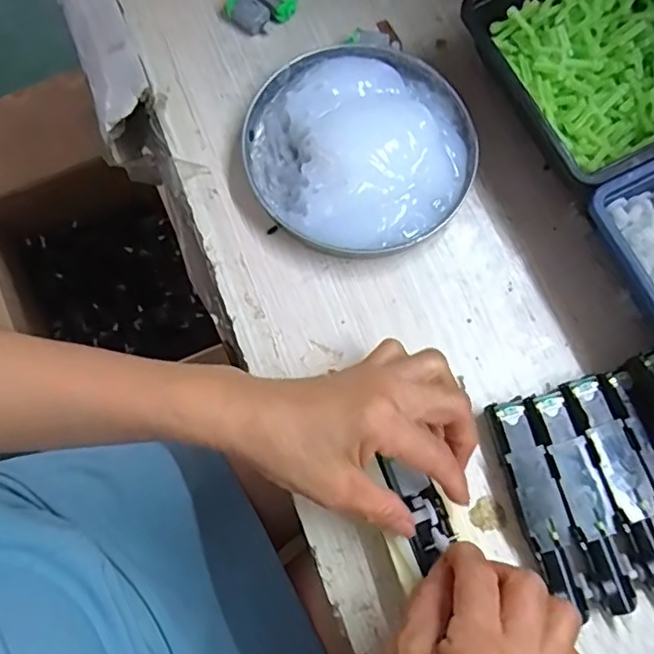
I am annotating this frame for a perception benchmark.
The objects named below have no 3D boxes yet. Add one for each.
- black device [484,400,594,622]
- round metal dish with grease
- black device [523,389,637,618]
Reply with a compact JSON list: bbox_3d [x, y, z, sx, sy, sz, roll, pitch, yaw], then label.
[{"bbox_3d":[0.117,0.099,0.332,0.024,0.020,0.114,-15,77,-5],"label":"black device"},{"bbox_3d":[0.022,-0.116,0.380,0.140,0.033,0.140,0,76,-1],"label":"round metal dish with grease"},{"bbox_3d":[0.141,0.096,0.335,0.026,0.019,0.118,-16,77,-5],"label":"black device"}]

